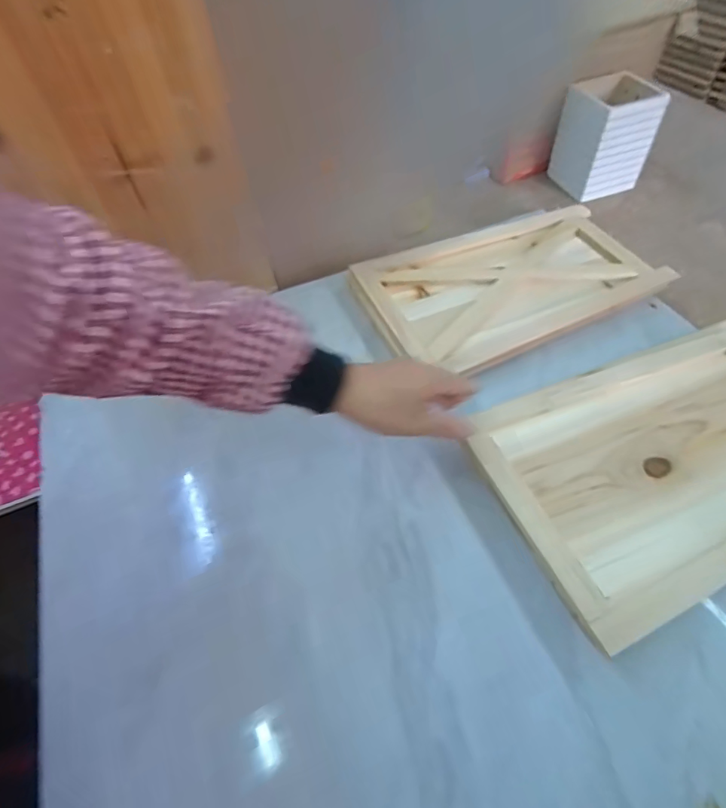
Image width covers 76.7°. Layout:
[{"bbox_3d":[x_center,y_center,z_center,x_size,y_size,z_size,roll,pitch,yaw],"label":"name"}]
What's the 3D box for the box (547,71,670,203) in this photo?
[{"bbox_3d":[0.401,-0.440,0.764,0.126,0.142,0.113,-20,52,-9],"label":"box"}]

